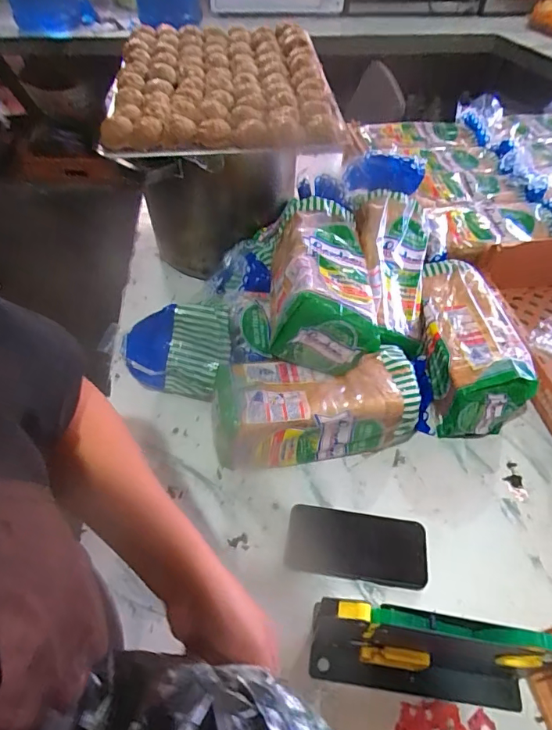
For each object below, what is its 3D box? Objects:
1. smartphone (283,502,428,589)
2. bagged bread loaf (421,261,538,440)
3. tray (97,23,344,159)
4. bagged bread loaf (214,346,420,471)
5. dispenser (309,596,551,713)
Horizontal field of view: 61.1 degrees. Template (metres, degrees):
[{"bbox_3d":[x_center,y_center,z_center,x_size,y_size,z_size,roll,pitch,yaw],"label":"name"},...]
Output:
[{"bbox_3d":[0.097,0.220,0.571,0.166,0.016,0.077,8,52,6],"label":"smartphone"},{"bbox_3d":[0.288,-0.033,0.713,0.142,0.114,0.270,5,52,4],"label":"bagged bread loaf"},{"bbox_3d":[-0.088,-0.447,0.733,0.325,0.036,0.447,-5,51,-4],"label":"tray"},{"bbox_3d":[0.049,0.058,0.638,0.272,0.111,0.112,-7,52,-6],"label":"bagged bread loaf"},{"bbox_3d":[0.148,0.277,0.440,0.213,0.145,0.055,6,52,5],"label":"dispenser"}]

